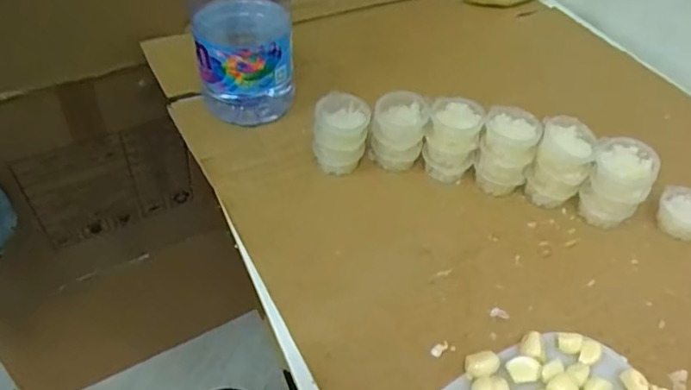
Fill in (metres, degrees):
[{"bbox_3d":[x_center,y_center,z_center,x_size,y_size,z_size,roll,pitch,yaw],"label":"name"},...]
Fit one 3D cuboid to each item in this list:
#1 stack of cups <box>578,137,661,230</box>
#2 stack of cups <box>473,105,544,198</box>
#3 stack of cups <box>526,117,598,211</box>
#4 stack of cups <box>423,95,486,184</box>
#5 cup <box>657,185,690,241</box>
[{"bbox_3d":[0.250,-0.009,0.514,0.051,0.074,0.042,27,51,22],"label":"stack of cups"},{"bbox_3d":[0.154,-0.038,0.539,0.050,0.070,0.056,21,49,17],"label":"stack of cups"},{"bbox_3d":[0.203,-0.028,0.526,0.049,0.074,0.051,26,51,21],"label":"stack of cups"},{"bbox_3d":[0.106,-0.053,0.552,0.048,0.073,0.044,14,48,12],"label":"stack of cups"},{"bbox_3d":[0.319,0.018,0.522,0.050,0.027,0.042,31,53,25],"label":"cup"}]

